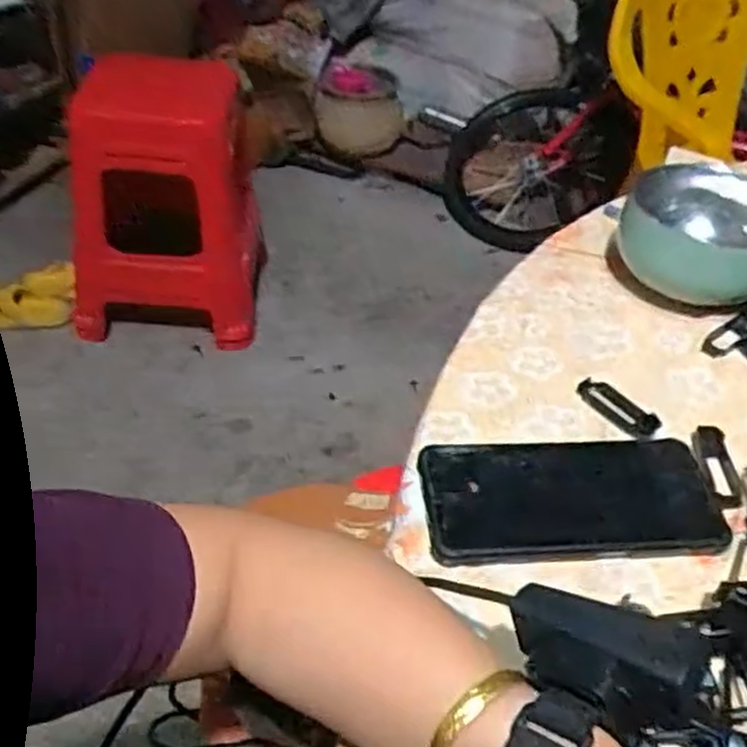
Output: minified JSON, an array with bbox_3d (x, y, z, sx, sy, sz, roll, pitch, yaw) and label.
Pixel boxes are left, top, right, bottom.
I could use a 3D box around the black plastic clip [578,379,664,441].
[{"bbox_3d":[0.156,0.022,0.492,0.022,0.009,0.056,-20,47,-24],"label":"black plastic clip"}]

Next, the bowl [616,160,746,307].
[{"bbox_3d":[0.259,-0.112,0.599,0.126,0.059,0.118,25,46,22],"label":"bowl"}]

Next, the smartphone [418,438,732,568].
[{"bbox_3d":[0.111,0.070,0.435,0.164,0.009,0.080,-1,42,-5],"label":"smartphone"}]

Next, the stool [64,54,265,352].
[{"bbox_3d":[-0.438,-0.374,1.616,0.378,0.495,0.368,0,42,-4],"label":"stool"}]

